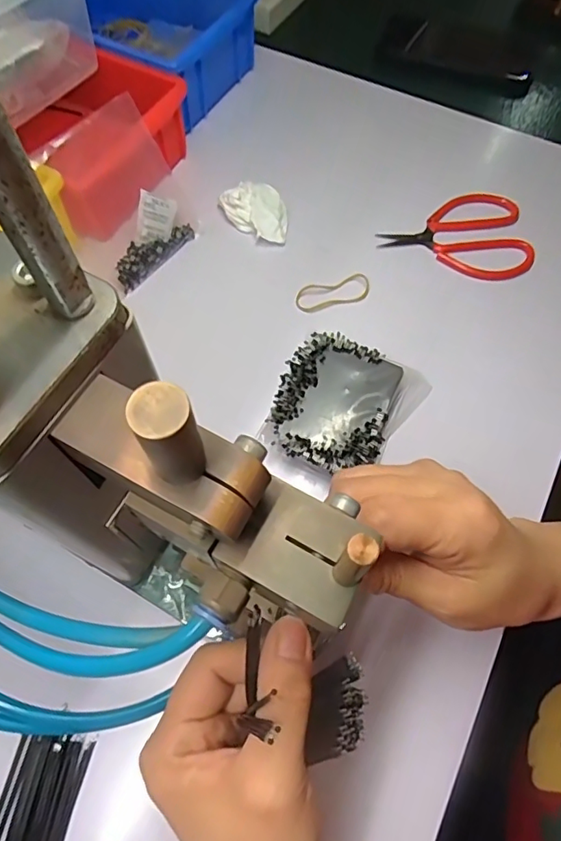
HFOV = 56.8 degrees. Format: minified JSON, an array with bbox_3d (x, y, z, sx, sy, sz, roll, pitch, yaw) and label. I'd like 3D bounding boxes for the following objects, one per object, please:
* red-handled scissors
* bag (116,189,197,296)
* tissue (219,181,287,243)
[{"bbox_3d":[0.134,-0.142,0.403,0.109,0.009,0.079,-5,65,-3],"label":"red-handled scissors"},{"bbox_3d":[-0.098,-0.133,0.381,0.029,0.036,0.072,32,69,14],"label":"bag"},{"bbox_3d":[-0.017,-0.164,0.405,0.038,0.019,0.059,-41,71,-18],"label":"tissue"}]

